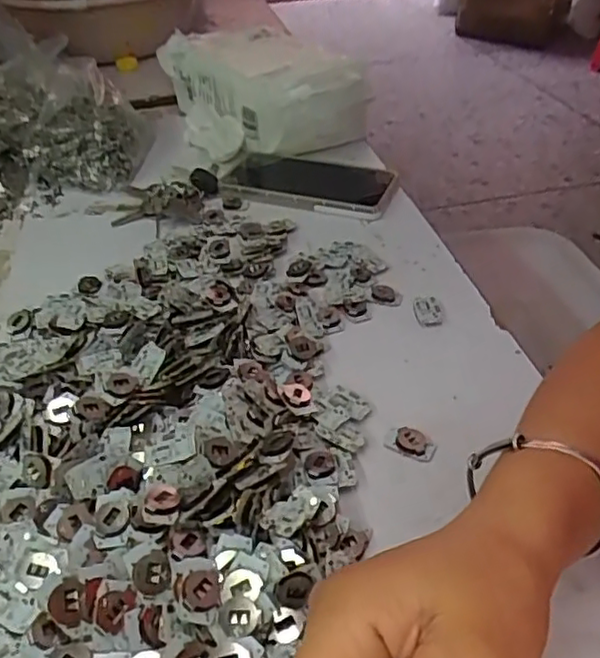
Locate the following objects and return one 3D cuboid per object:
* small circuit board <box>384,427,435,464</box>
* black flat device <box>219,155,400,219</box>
[{"bbox_3d":[0.066,0.069,0.380,0.029,0.004,0.019,15,44,20],"label":"small circuit board"},{"bbox_3d":[0.008,-0.147,0.620,0.167,0.011,0.098,14,43,18],"label":"black flat device"}]

